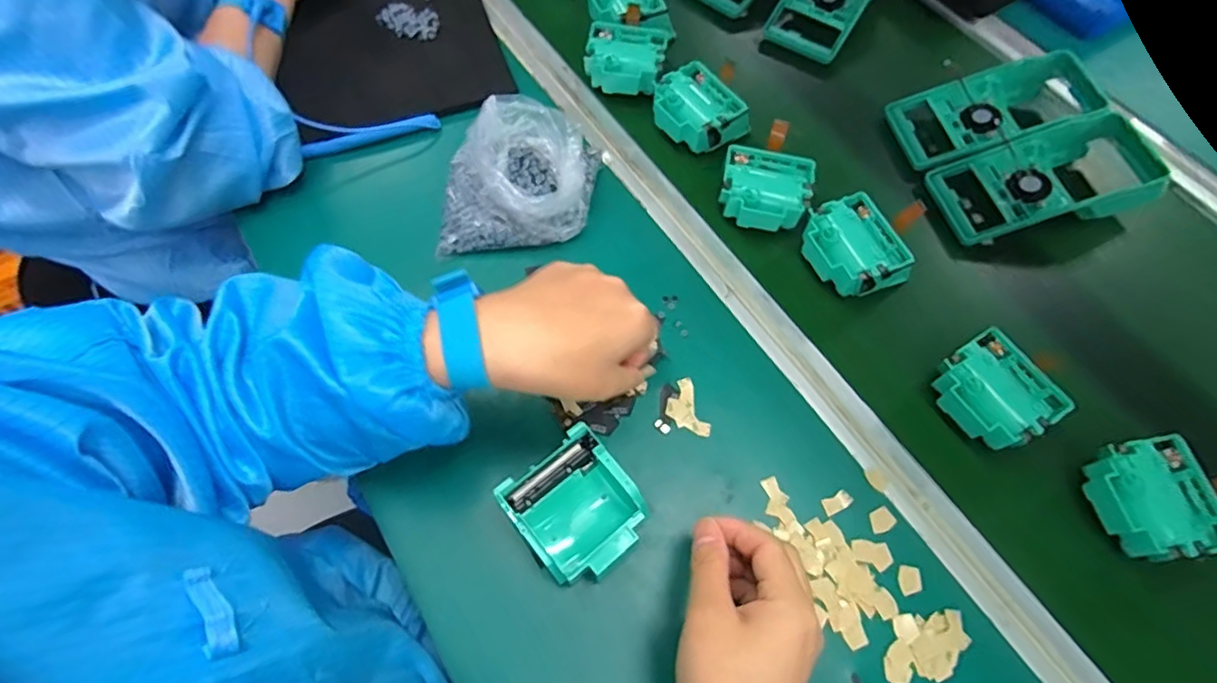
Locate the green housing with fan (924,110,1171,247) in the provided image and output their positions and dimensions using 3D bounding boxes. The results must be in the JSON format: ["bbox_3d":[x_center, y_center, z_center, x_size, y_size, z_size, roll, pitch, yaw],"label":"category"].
[{"bbox_3d":[0.387,-0.142,0.519,0.186,0.046,0.088,-11,64,-6],"label":"green housing with fan"}]

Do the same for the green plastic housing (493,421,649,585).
[{"bbox_3d":[-0.020,0.111,0.387,0.074,0.042,0.079,-36,69,-17],"label":"green plastic housing"}]

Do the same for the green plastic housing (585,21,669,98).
[{"bbox_3d":[0.016,-0.271,0.574,0.073,0.033,0.064,13,64,6],"label":"green plastic housing"}]

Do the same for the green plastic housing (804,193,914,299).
[{"bbox_3d":[0.199,-0.073,0.486,0.067,0.044,0.077,-27,67,-13],"label":"green plastic housing"}]

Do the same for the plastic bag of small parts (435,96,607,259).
[{"bbox_3d":[-0.075,-0.138,0.498,0.119,0.053,0.149,10,64,5],"label":"plastic bag of small parts"}]

